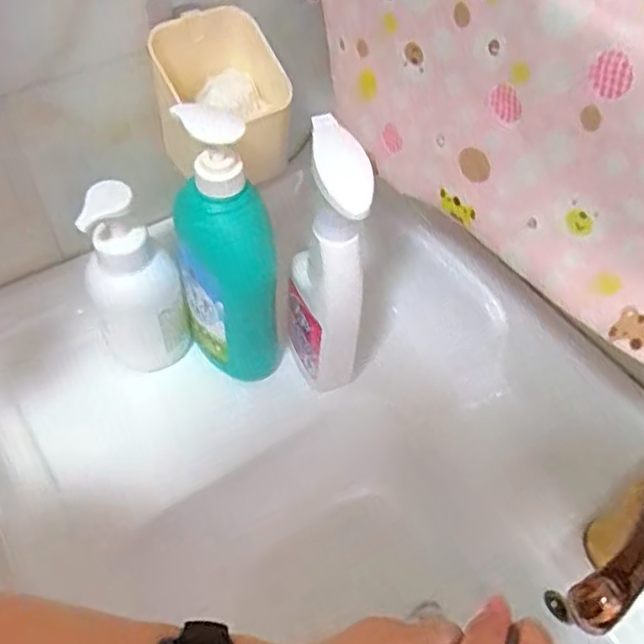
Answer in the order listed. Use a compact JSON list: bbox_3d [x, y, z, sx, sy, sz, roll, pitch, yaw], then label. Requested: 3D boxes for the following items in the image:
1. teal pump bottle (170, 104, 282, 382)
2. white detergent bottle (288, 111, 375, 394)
[{"bbox_3d":[-0.078,-0.048,0.549,0.080,0.267,0.054,-8,55,-9],"label":"teal pump bottle"},{"bbox_3d":[0.000,-0.042,0.546,0.062,0.250,0.083,0,54,-3],"label":"white detergent bottle"}]

